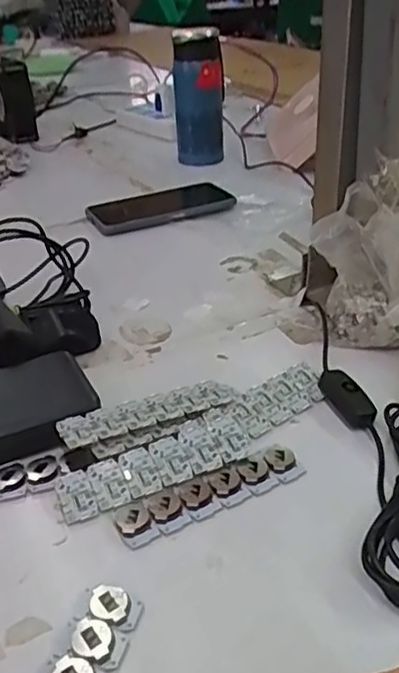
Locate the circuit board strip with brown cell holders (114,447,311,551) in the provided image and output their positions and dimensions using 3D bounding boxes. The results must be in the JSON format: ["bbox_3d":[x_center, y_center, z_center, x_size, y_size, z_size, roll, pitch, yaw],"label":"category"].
[{"bbox_3d":[0.007,0.084,0.345,0.106,0.006,0.026,-17,33,-24],"label":"circuit board strip with brown cell holders"}]

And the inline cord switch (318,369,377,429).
[{"bbox_3d":[0.092,0.038,0.401,0.018,0.019,0.047,-10,31,-13],"label":"inline cord switch"}]

